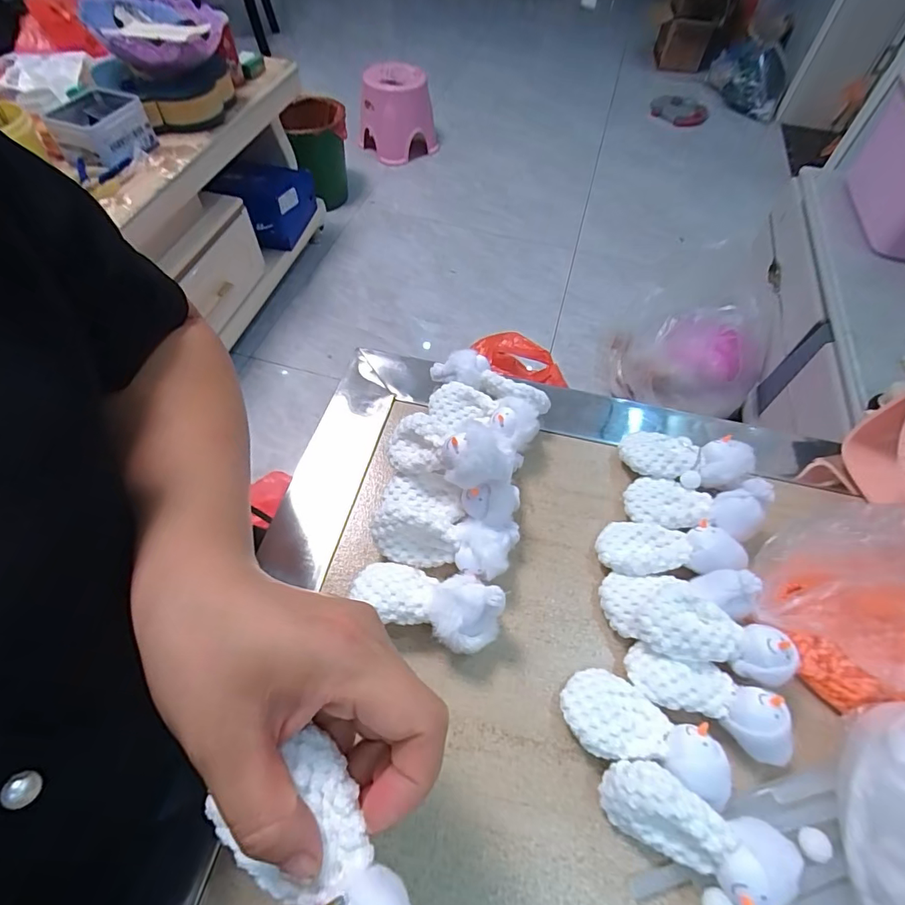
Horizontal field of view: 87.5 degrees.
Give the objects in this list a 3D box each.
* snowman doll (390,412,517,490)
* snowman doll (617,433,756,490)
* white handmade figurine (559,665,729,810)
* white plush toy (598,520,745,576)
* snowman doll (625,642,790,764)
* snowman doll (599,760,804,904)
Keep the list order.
[{"bbox_3d":[-0.006,0.001,0.305,0.082,0.038,0.032,13,55,34],"label":"snowman doll"},{"bbox_3d":[0.165,0.006,0.341,0.082,0.033,0.043,9,57,3],"label":"snowman doll"},{"bbox_3d":[0.099,0.149,0.249,0.082,0.029,0.039,28,60,14],"label":"white handmade figurine"},{"bbox_3d":[0.139,0.064,0.305,0.086,0.028,0.036,7,57,2],"label":"white plush toy"},{"bbox_3d":[0.137,0.131,0.256,0.081,0.028,0.031,26,60,13],"label":"snowman doll"},{"bbox_3d":[0.114,0.179,0.223,0.083,0.037,0.034,24,59,12],"label":"snowman doll"}]

